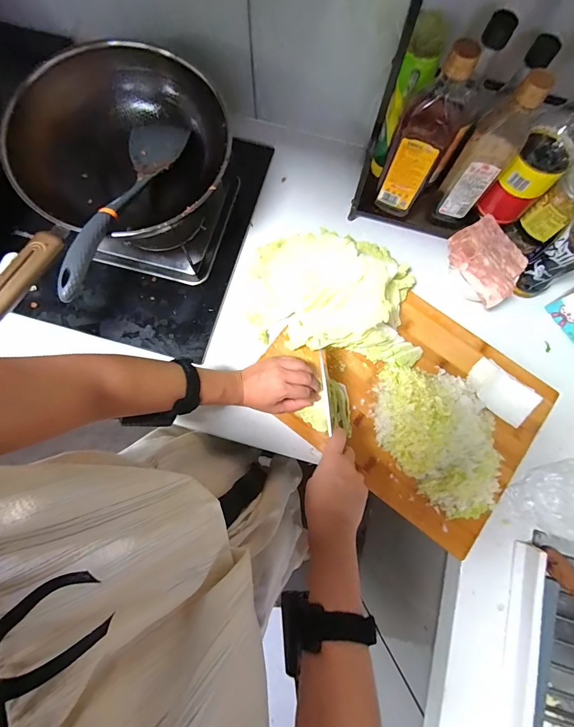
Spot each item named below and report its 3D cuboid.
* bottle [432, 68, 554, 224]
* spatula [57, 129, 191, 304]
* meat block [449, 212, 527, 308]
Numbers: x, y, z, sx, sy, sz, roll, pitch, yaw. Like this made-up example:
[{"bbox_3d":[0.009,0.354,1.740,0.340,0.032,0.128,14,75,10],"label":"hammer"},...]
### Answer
[{"bbox_3d":[0.286,-0.295,0.498,0.059,0.222,0.059,37,78,7],"label":"bottle"},{"bbox_3d":[-0.229,-0.226,0.485,0.084,0.034,0.336,11,59,1],"label":"spatula"},{"bbox_3d":[0.326,-0.166,0.544,0.103,0.036,0.123,-29,79,-8],"label":"meat block"}]

